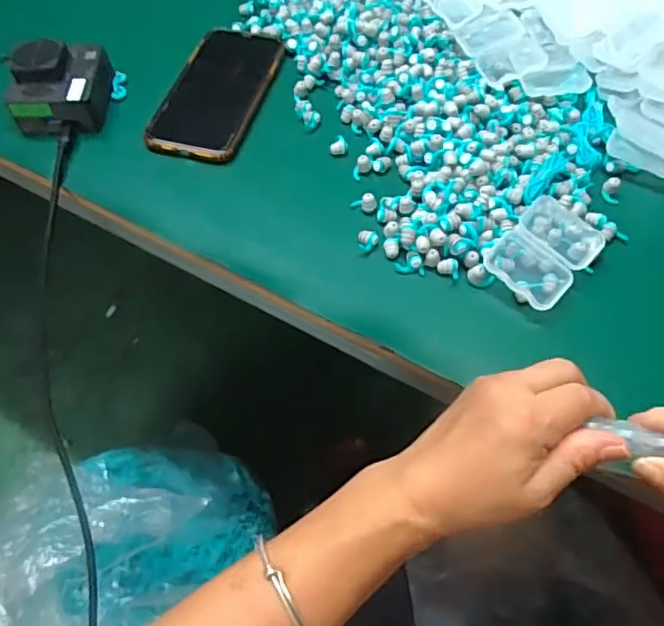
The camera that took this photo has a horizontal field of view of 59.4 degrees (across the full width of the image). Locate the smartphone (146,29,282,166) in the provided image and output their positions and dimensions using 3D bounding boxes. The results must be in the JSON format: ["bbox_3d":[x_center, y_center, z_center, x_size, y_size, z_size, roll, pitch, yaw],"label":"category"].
[{"bbox_3d":[-0.099,-0.196,0.511,0.081,0.008,0.161,13,61,8],"label":"smartphone"}]

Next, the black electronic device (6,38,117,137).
[{"bbox_3d":[-0.230,-0.194,0.492,0.080,0.045,0.080,-7,60,-3],"label":"black electronic device"}]

